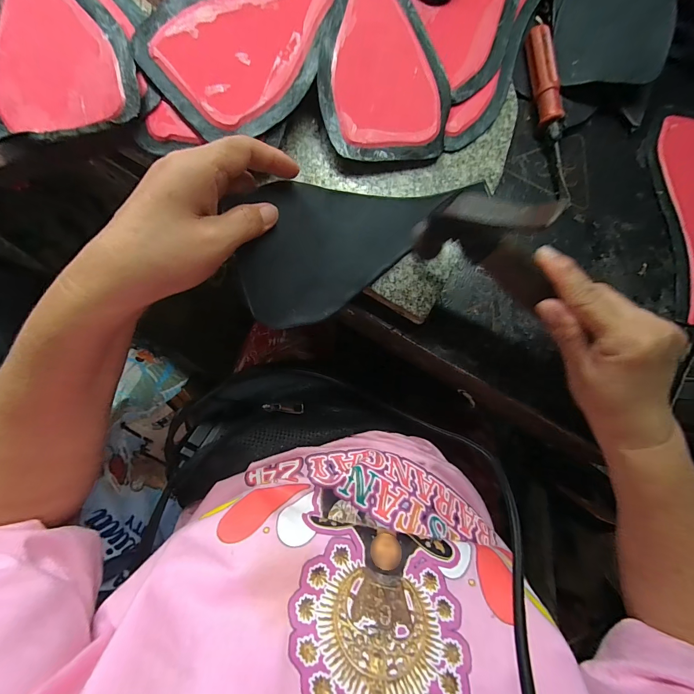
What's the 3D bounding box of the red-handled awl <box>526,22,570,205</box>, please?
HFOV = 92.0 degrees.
[{"bbox_3d":[0.193,-0.220,0.315,0.018,0.018,0.165,-9,92,-10],"label":"red-handled awl"}]

